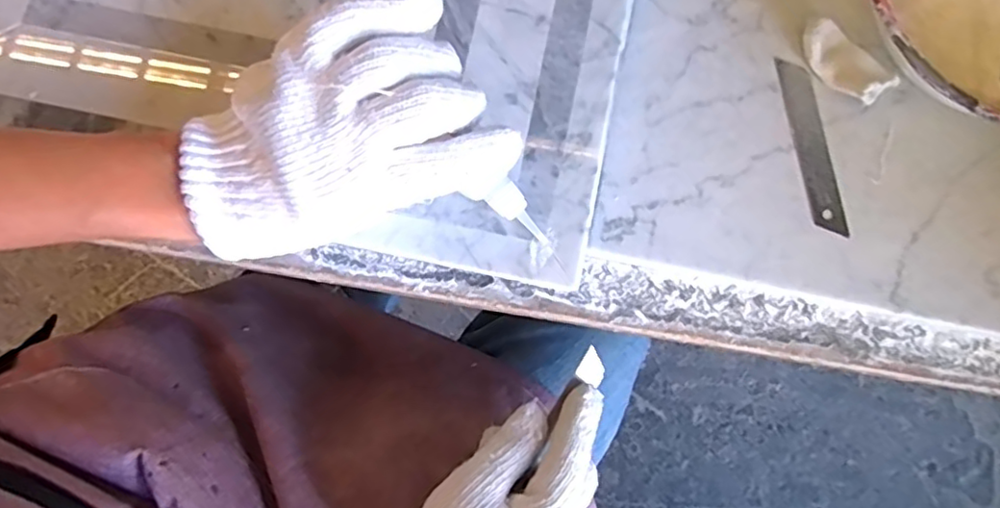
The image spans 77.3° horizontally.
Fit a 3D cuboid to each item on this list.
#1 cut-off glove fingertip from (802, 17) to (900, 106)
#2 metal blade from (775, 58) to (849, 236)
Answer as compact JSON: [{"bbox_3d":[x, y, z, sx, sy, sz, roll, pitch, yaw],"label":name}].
[{"bbox_3d":[0.191,-0.106,0.345,0.026,0.017,0.053,-42,81,-7],"label":"cut-off glove fingertip"},{"bbox_3d":[0.172,-0.060,0.346,0.018,0.004,0.101,-7,79,-3],"label":"metal blade"}]

